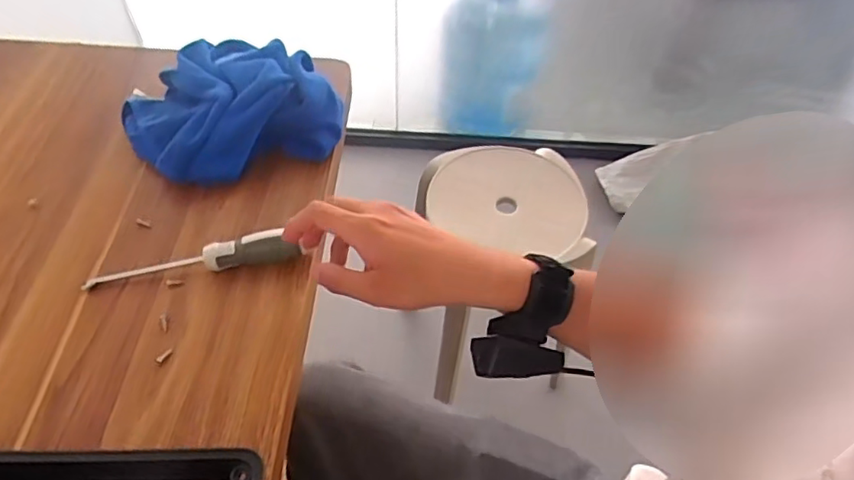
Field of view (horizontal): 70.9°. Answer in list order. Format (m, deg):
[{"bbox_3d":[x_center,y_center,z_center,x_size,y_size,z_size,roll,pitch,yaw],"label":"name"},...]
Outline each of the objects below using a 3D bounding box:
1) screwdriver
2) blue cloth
[{"bbox_3d":[-0.193,0.017,0.498,0.168,0.026,0.024,-6,52,-7],"label":"screwdriver"},{"bbox_3d":[-0.198,-0.136,0.596,0.198,0.059,0.165,-20,55,-17],"label":"blue cloth"}]

